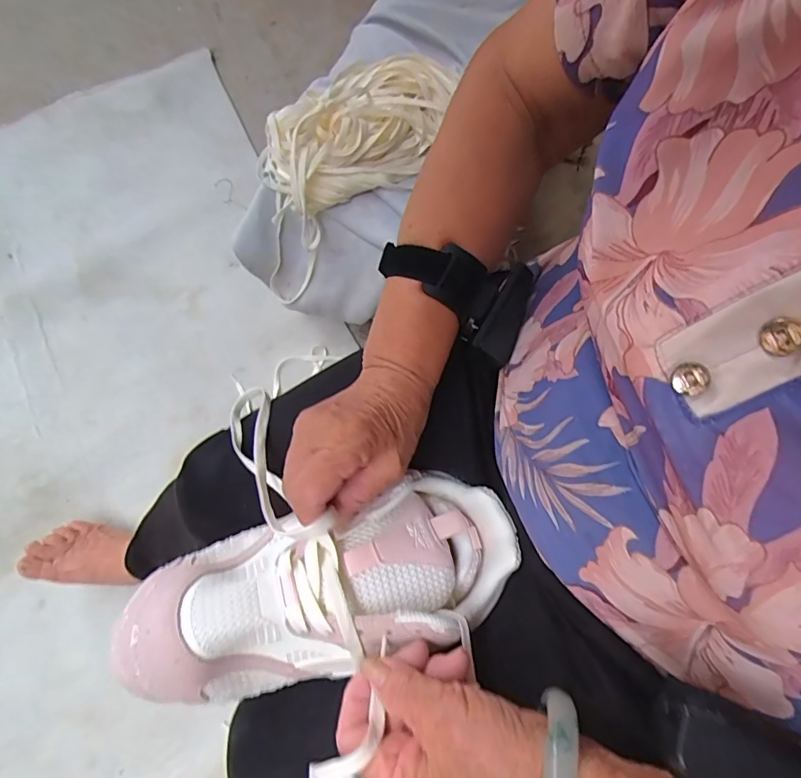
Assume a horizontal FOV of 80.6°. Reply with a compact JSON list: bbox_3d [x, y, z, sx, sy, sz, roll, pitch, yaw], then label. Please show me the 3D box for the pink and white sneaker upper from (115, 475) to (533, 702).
[{"bbox_3d":[-0.042,0.124,0.305,0.244,0.071,0.100,-13,74,-13],"label":"pink and white sneaker upper"}]

